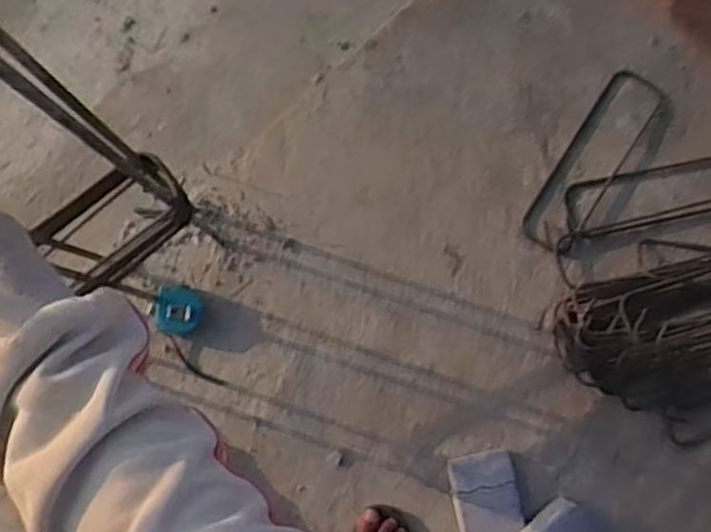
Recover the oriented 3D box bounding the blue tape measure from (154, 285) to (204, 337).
[{"bbox_3d":[-0.293,0.076,1.239,0.083,0.053,0.080,0,83,0],"label":"blue tape measure"}]

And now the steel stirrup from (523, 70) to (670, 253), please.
[{"bbox_3d":[0.413,-0.183,1.295,0.106,0.013,0.357,34,84,6],"label":"steel stirrup"}]

